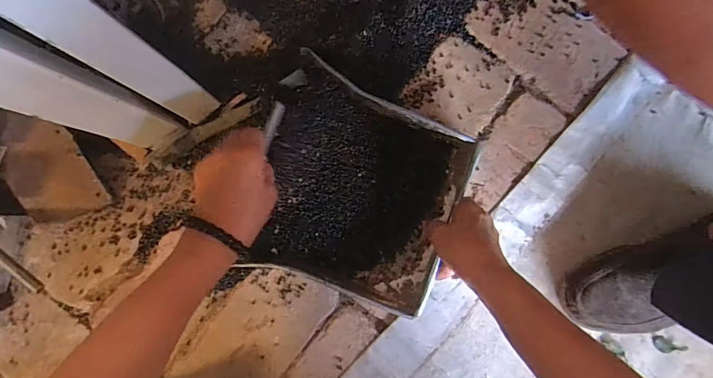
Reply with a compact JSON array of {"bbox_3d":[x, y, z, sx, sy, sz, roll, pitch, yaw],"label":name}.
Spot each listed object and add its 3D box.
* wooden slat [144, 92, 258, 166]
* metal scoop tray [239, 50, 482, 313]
[{"bbox_3d":[-0.181,-0.073,0.500,0.143,0.025,0.026,-36,88,-19],"label":"wooden slat"},{"bbox_3d":[-0.003,0.001,0.492,0.233,0.049,0.227,24,89,2],"label":"metal scoop tray"}]

